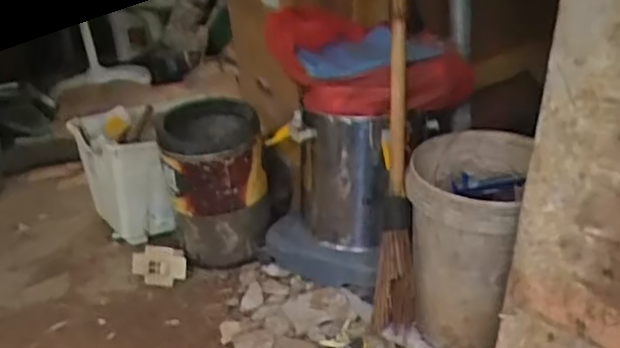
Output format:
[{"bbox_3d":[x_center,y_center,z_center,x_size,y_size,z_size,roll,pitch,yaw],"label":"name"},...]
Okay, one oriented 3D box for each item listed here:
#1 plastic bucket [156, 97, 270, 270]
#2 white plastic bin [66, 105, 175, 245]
[{"bbox_3d":[-0.237,0.026,1.679,0.249,0.360,0.304,-6,22,-3],"label":"plastic bucket"},{"bbox_3d":[-0.529,0.014,1.833,0.153,0.303,0.407,-17,25,-28],"label":"white plastic bin"}]

